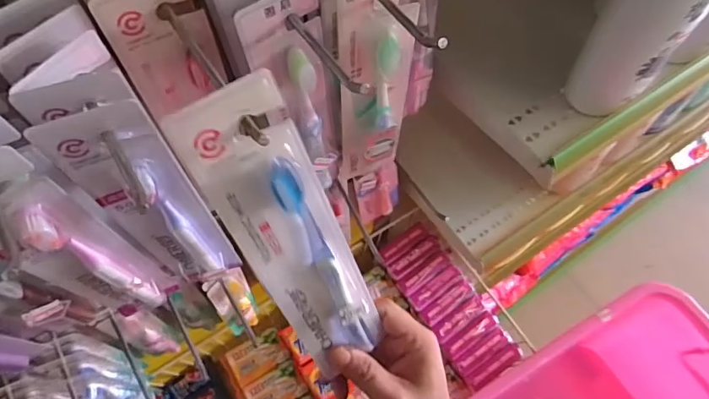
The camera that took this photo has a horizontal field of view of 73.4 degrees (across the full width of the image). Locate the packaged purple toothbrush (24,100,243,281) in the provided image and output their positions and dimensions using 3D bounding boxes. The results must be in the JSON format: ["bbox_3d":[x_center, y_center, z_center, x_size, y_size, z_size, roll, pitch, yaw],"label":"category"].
[{"bbox_3d":[-0.125,0.011,0.312,0.056,0.200,0.016,-13,63,-7],"label":"packaged purple toothbrush"}]

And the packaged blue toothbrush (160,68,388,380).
[{"bbox_3d":[-0.030,0.029,0.287,0.057,0.210,0.020,-34,38,-16],"label":"packaged blue toothbrush"}]

